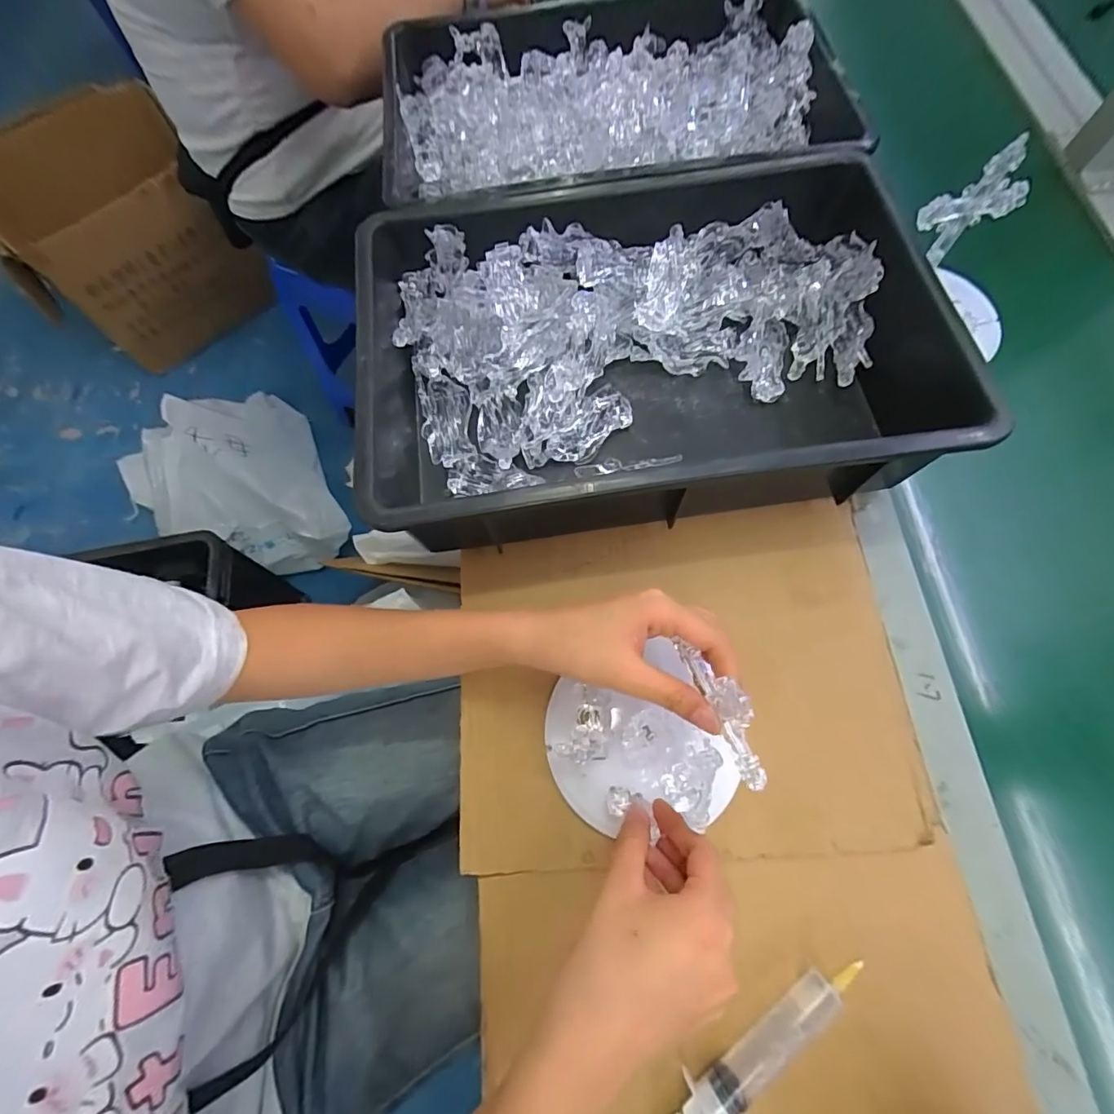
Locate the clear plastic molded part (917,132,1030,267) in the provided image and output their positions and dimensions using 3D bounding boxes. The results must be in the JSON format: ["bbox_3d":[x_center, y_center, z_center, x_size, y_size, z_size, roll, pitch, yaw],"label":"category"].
[{"bbox_3d":[0.325,-0.274,0.379,0.086,0.082,0.013,-17,70,-4],"label":"clear plastic molded part"}]

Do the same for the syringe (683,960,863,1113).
[{"bbox_3d":[0.088,0.292,0.262,0.196,0.017,0.028,-40,73,-12],"label":"syringe"}]

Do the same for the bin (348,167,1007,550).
[{"bbox_3d":[0.053,-0.154,0.381,0.422,0.094,0.270,-8,70,-1],"label":"bin"}]

